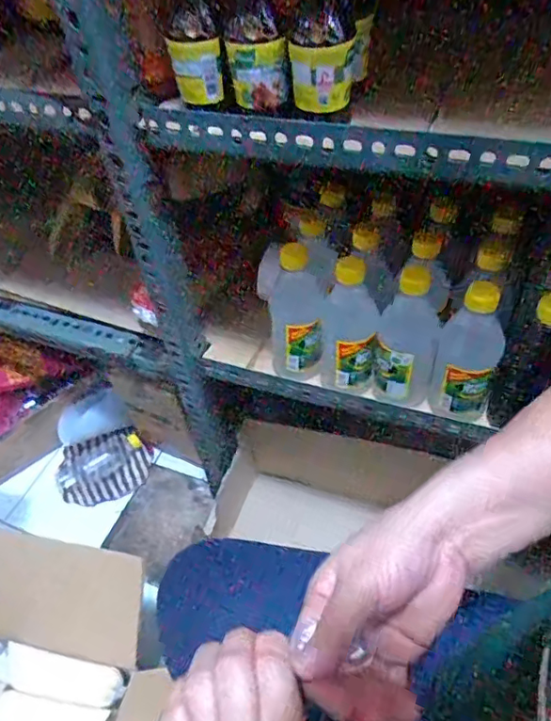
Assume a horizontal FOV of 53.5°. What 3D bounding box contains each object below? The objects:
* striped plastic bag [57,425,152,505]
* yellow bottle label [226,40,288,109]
[{"bbox_3d":[-0.329,0.207,1.053,0.172,0.032,0.128,-15,72,-18],"label":"striped plastic bag"},{"bbox_3d":[-0.014,-0.214,0.412,0.048,0.049,0.011,10,49,14],"label":"yellow bottle label"}]

